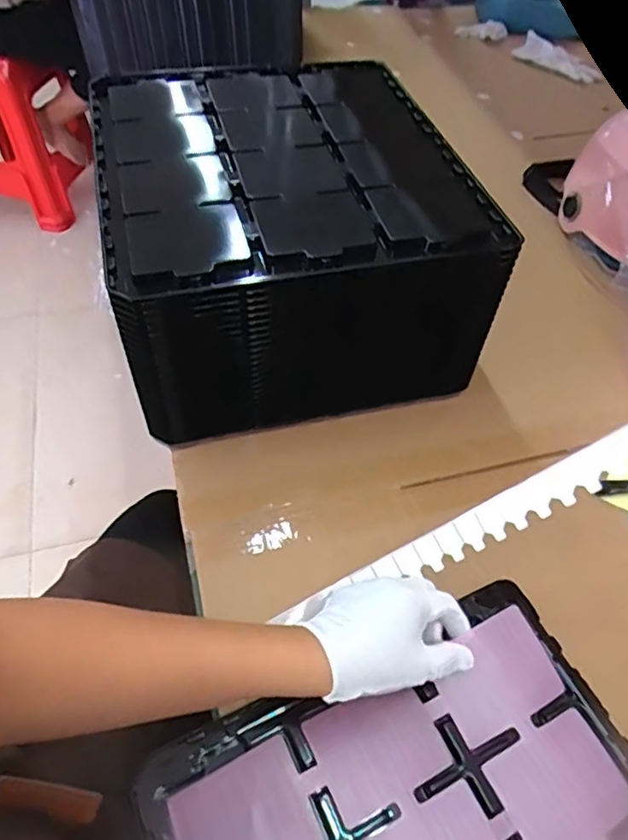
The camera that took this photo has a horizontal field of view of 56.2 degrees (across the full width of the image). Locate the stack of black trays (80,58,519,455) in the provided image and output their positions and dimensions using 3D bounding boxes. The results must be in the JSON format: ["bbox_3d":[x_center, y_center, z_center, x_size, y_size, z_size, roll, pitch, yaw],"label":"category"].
[{"bbox_3d":[-0.035,-0.197,0.637,0.336,0.199,0.358,-11,54,-10],"label":"stack of black trays"}]

